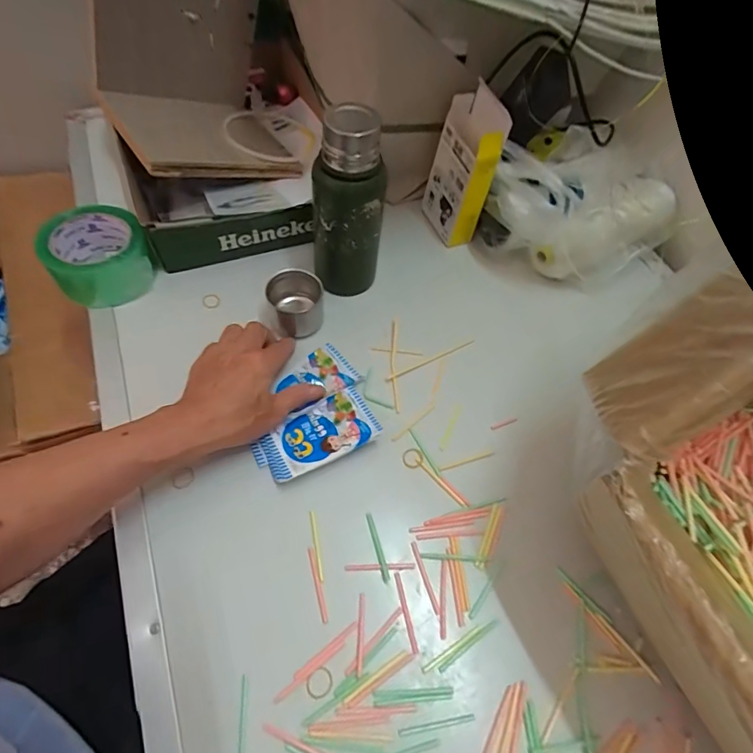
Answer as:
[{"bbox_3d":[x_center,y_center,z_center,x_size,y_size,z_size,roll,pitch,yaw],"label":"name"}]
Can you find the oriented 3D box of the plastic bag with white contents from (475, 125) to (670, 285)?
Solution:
[{"bbox_3d":[0.257,-0.211,0.585,0.212,0.106,0.167,28,60,12],"label":"plastic bag with white contents"}]

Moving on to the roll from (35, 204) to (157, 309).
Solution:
[{"bbox_3d":[-0.306,-0.137,0.515,0.100,0.069,0.096,2,58,-4],"label":"roll"}]

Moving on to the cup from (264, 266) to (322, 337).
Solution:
[{"bbox_3d":[-0.089,-0.081,0.514,0.059,0.044,0.059,2,58,-4],"label":"cup"}]

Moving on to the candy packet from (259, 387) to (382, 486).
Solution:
[{"bbox_3d":[-0.055,0.055,0.455,0.110,0.019,0.064,-24,63,-18],"label":"candy packet"}]

